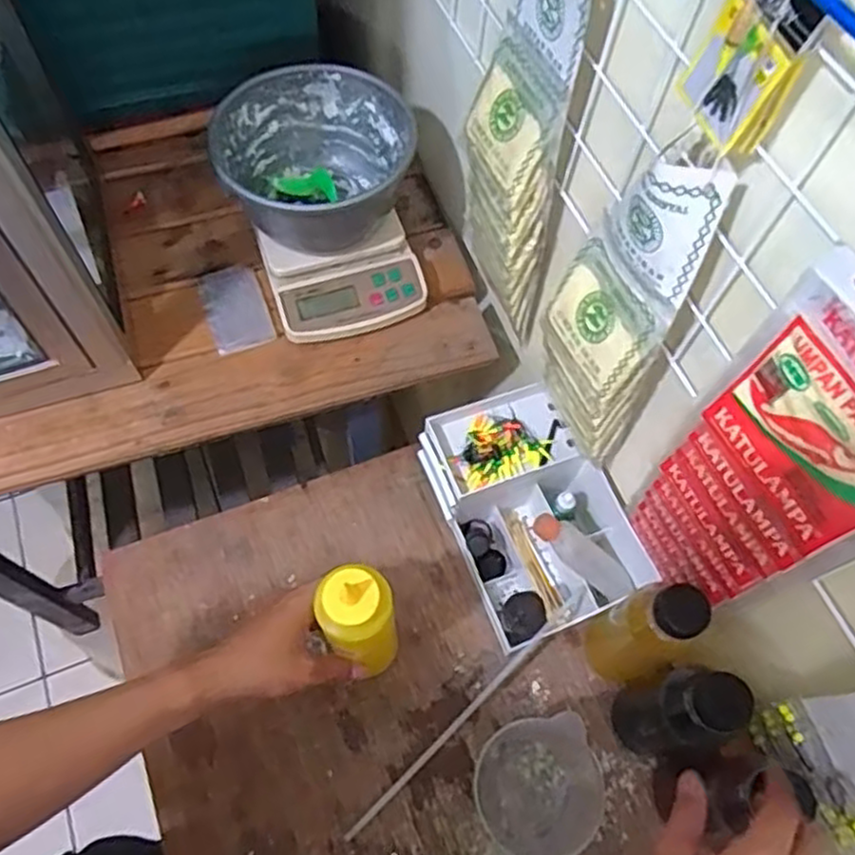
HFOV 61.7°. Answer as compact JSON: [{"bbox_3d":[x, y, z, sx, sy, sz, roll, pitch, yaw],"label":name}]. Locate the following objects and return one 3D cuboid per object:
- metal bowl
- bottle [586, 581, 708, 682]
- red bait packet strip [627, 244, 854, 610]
[{"bbox_3d":[-0.117,-0.267,0.734,0.172,0.106,0.185,1,63,-3],"label":"metal bowl"},{"bbox_3d":[0.186,0.181,0.626,0.051,0.188,0.061,-24,67,-15],"label":"bottle"},{"bbox_3d":[0.203,0.044,0.449,0.029,0.347,0.115,-22,66,-13],"label":"red bait packet strip"}]

